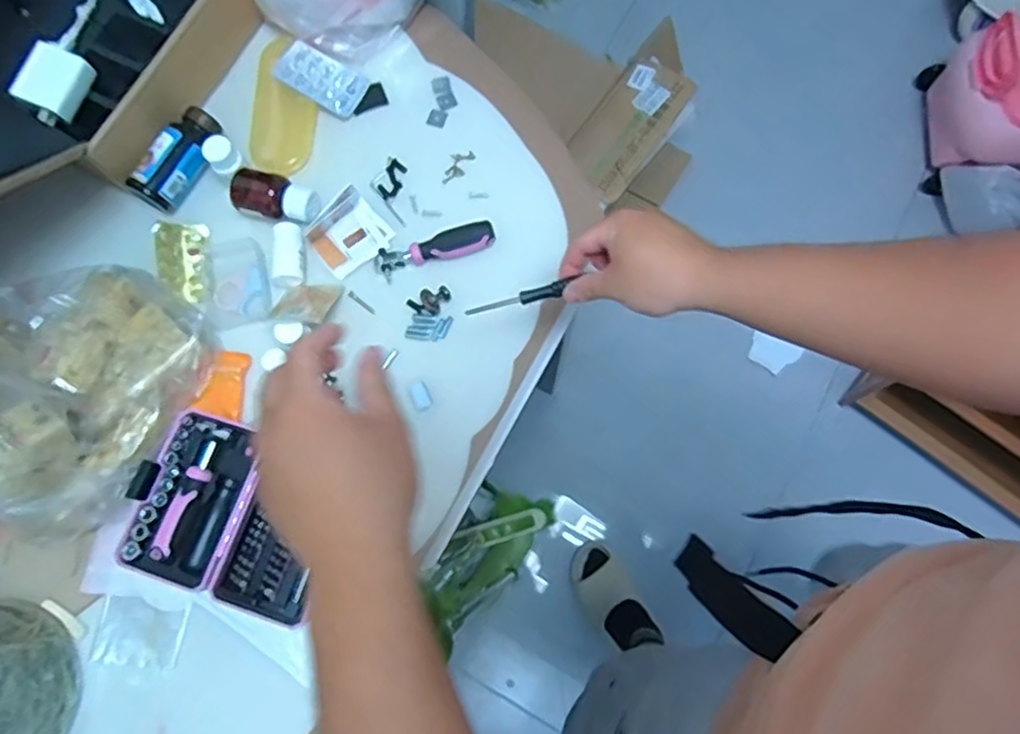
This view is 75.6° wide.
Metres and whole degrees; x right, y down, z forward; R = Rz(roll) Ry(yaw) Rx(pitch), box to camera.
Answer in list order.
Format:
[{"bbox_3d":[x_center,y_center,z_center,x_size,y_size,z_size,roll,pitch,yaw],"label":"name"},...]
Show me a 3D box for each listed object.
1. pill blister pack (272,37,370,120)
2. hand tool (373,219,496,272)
[{"bbox_3d":[-0.203,-0.314,0.713,0.093,0.009,0.060,33,73,-2],"label":"pill blister pack"},{"bbox_3d":[-0.077,-0.120,0.667,0.124,0.019,0.028,-13,74,-2],"label":"hand tool"}]

